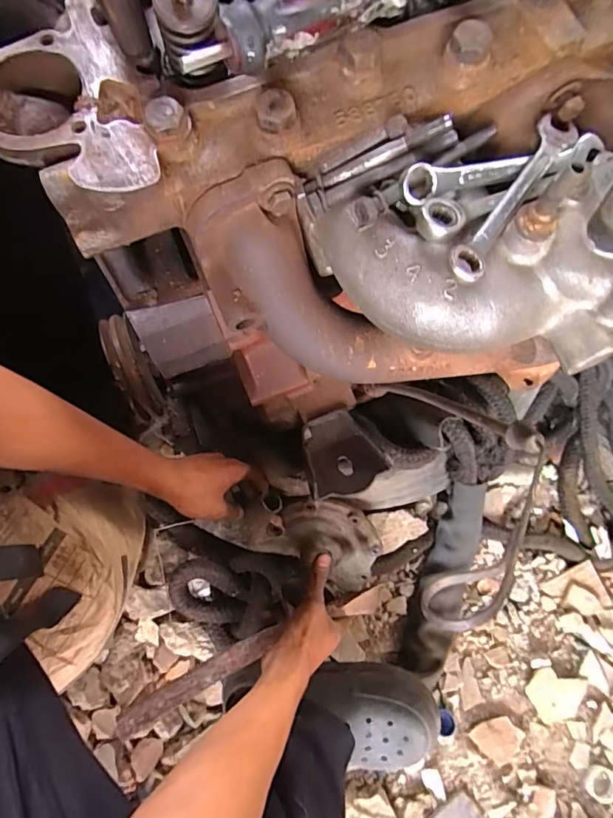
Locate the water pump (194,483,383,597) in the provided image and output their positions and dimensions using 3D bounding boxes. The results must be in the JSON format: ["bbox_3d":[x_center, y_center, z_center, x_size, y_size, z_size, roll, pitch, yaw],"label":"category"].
[{"bbox_3d":[-0.011,0.155,0.646,0.219,0.129,0.090,19,31,-3],"label":"water pump"}]

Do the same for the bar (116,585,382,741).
[{"bbox_3d":[-0.049,0.264,0.532,0.305,0.024,0.033,-17,74,-22],"label":"bar"}]

